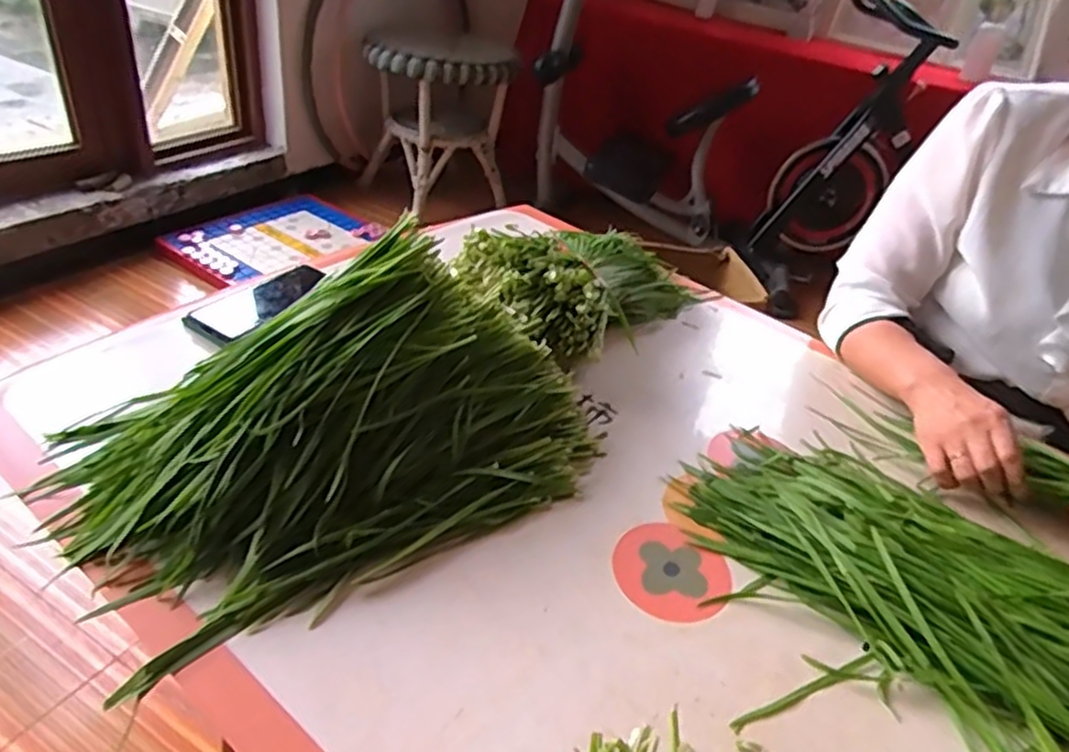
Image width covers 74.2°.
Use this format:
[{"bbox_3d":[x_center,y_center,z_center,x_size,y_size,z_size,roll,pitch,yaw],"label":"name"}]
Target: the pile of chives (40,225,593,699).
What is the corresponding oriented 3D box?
[{"bbox_3d":[-0.159,0.017,0.582,0.422,0.146,0.271,-20,45,-34],"label":"pile of chives"}]

